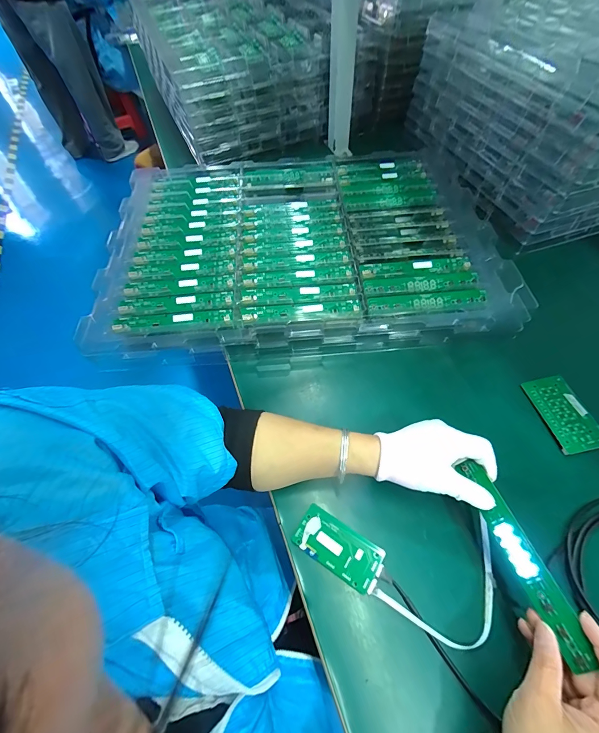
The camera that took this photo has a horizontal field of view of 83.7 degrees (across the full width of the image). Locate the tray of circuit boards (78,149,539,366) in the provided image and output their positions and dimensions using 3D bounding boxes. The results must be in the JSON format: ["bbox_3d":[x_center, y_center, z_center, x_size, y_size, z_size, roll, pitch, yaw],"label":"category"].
[{"bbox_3d":[-0.006,-0.226,0.606,0.664,0.055,0.465,-6,58,-1],"label":"tray of circuit boards"}]

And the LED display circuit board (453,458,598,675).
[{"bbox_3d":[0.209,0.175,0.320,0.027,0.008,0.171,-36,48,20],"label":"LED display circuit board"}]

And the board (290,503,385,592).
[{"bbox_3d":[0.044,0.203,0.376,0.098,0.008,0.048,27,63,18],"label":"board"}]

